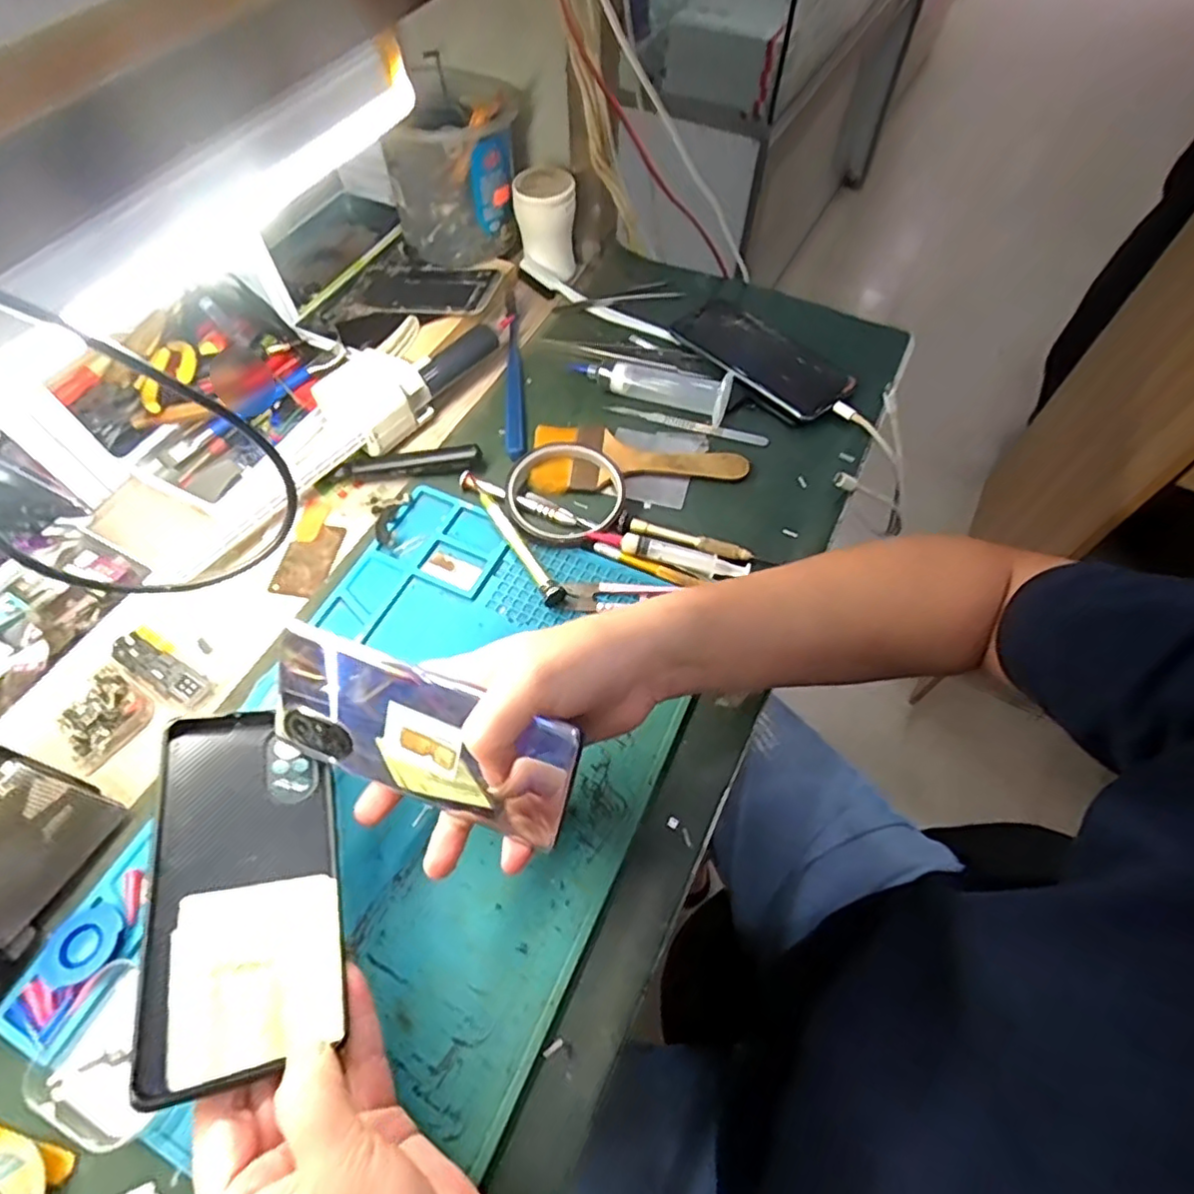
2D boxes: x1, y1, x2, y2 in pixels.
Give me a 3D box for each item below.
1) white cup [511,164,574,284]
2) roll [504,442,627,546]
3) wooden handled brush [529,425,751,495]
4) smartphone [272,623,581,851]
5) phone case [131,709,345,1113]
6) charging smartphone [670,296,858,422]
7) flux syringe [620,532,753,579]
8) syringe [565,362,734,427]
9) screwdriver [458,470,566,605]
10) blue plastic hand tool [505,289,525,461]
[{"bbox_3d":[-0.047,-0.335,0.578,0.052,0.082,0.047,-4,60,-3],"label":"white cup"},{"bbox_3d":[-0.023,-0.076,0.470,0.085,0.015,0.089,0,60,0],"label":"roll"},{"bbox_3d":[0.032,-0.109,0.493,0.161,0.009,0.062,2,60,1],"label":"wooden handled brush"},{"bbox_3d":[-0.088,0.068,0.317,0.158,0.071,0.011,18,21,11],"label":"smartphone"},{"bbox_3d":[-0.163,0.127,0.300,0.075,0.006,0.161,1,51,-29],"label":"phone case"},{"bbox_3d":[0.134,-0.206,0.541,0.071,0.014,0.162,-36,67,-19],"label":"charging smartphone"},{"bbox_3d":[0.061,-0.029,0.443,0.087,0.017,0.020,16,61,8],"label":"flux syringe"},{"bbox_3d":[0.045,-0.179,0.522,0.132,0.022,0.040,24,63,13],"label":"syringe"},{"bbox_3d":[-0.062,-0.044,0.452,0.012,0.015,0.129,-31,65,-17],"label":"screwdriver"},{"bbox_3d":[-0.071,-0.189,0.540,0.014,0.014,0.185,-4,60,-3],"label":"blue plastic hand tool"}]

